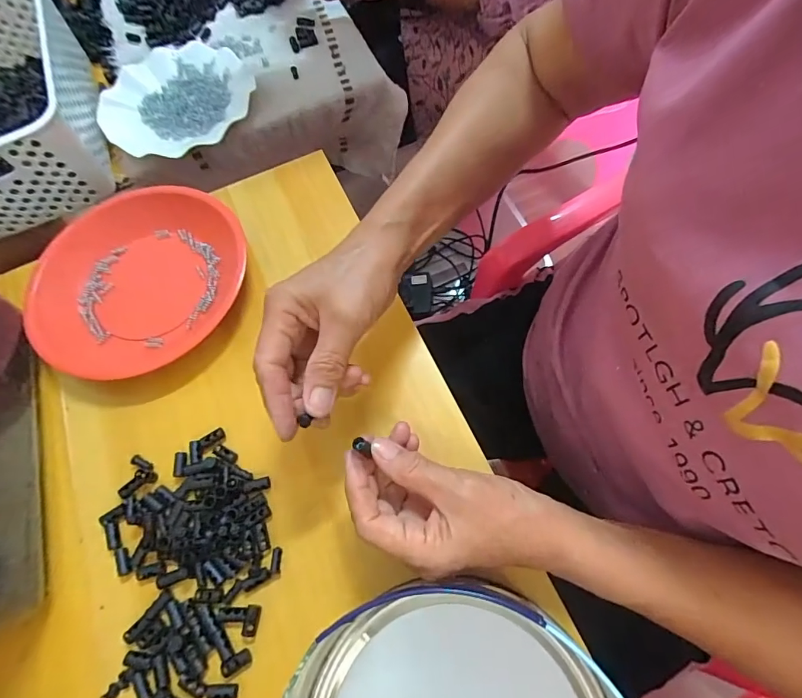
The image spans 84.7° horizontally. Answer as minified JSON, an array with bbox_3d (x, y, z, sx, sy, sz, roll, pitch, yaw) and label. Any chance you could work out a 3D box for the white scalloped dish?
[{"bbox_3d":[-0.275,-0.317,0.557,0.194,0.032,0.180,10,68,9],"label":"white scalloped dish"}]

